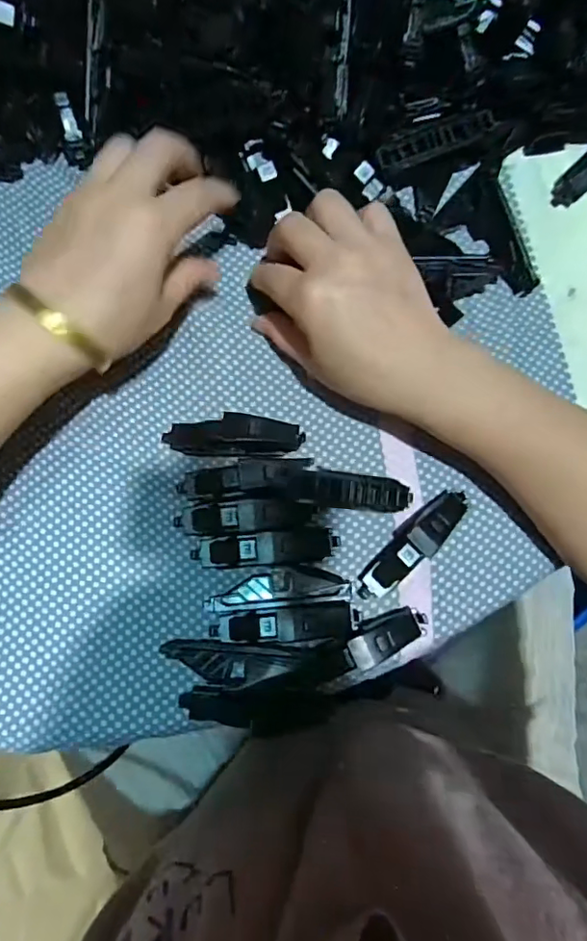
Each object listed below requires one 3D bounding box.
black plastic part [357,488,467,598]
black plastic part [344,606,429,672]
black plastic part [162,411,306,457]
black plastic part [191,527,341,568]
[{"bbox_3d":[0.068,0.040,0.305,0.079,0.021,0.021,-41,82,-7],"label":"black plastic part"},{"bbox_3d":[0.051,0.090,0.296,0.051,0.016,0.020,-23,80,-22],"label":"black plastic part"},{"bbox_3d":[-0.035,-0.019,0.314,0.079,0.021,0.021,2,79,0],"label":"black plastic part"},{"bbox_3d":[-0.016,0.044,0.309,0.082,0.005,0.019,-5,79,-1],"label":"black plastic part"}]

